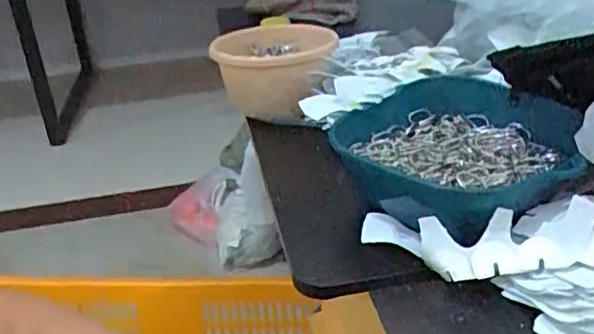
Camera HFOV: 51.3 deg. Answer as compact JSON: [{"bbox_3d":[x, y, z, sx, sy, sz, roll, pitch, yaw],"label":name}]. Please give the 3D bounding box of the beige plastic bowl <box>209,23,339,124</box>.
[{"bbox_3d":[-0.036,-0.125,0.843,0.154,0.111,0.156,-4,26,2],"label":"beige plastic bowl"}]

